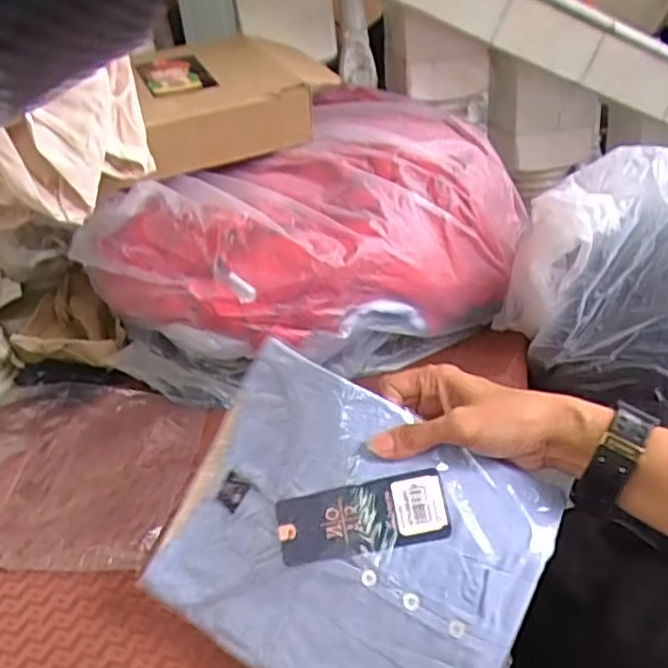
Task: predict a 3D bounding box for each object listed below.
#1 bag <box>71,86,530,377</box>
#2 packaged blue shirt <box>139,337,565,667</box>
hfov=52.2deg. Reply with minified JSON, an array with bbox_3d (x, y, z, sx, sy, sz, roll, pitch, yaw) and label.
[{"bbox_3d":[0.002,-0.113,0.850,0.510,0.244,0.287,-28,34,-35],"label":"bag"},{"bbox_3d":[0.003,0.146,0.476,0.252,0.206,0.032,25,-2,25],"label":"packaged blue shirt"}]

